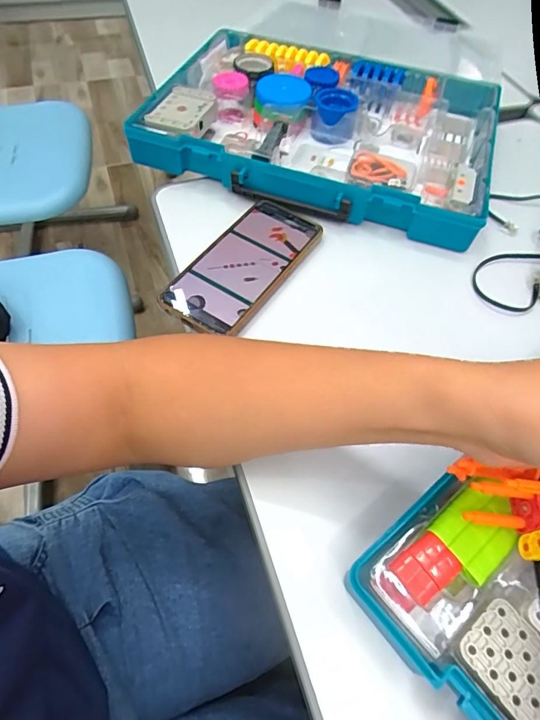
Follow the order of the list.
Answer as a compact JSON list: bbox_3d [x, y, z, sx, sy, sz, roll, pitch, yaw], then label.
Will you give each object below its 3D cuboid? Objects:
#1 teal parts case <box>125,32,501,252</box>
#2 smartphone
[{"bbox_3d":[0.059,-0.254,0.462,0.344,0.054,0.232,17,58,7],"label":"teal parts case"},{"bbox_3d":[-0.021,-0.084,0.380,0.074,0.017,0.154,34,62,17],"label":"smartphone"}]

